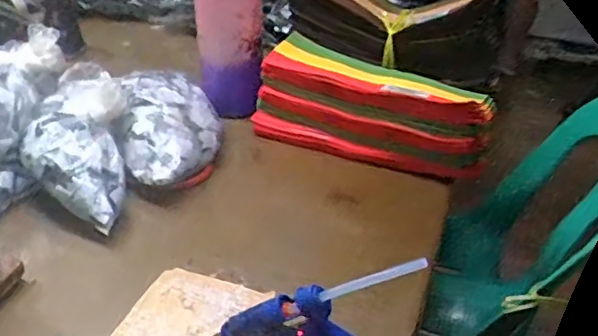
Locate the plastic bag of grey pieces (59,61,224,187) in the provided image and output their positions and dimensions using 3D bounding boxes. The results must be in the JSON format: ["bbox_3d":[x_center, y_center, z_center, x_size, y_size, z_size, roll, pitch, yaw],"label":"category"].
[{"bbox_3d":[-0.176,-0.076,0.775,0.151,0.130,0.200,13,37,17],"label":"plastic bag of grey pieces"}]

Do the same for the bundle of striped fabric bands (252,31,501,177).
[{"bbox_3d":[0.095,-0.081,0.813,0.303,0.111,0.092,16,38,21],"label":"bundle of striped fabric bands"}]

